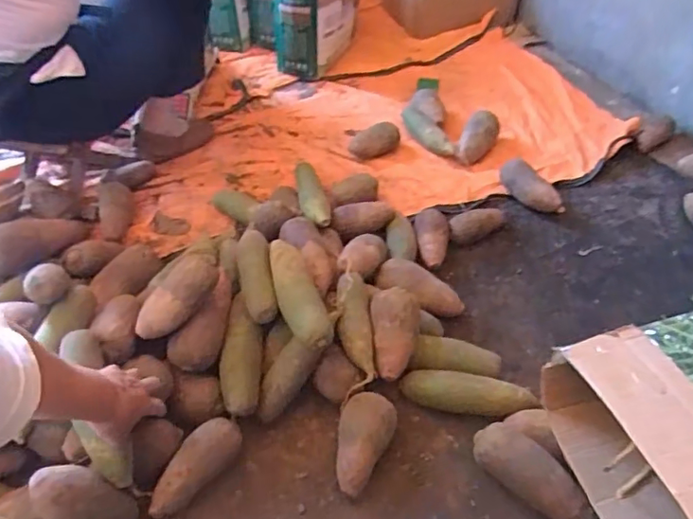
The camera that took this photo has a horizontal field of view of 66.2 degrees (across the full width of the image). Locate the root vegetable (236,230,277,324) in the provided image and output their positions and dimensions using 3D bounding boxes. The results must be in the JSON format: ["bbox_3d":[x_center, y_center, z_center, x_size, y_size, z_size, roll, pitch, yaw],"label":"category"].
[{"bbox_3d":[-0.151,0.021,0.876,0.053,0.040,0.194,-9,45,-8],"label":"root vegetable"}]

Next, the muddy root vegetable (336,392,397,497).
[{"bbox_3d":[0.026,0.262,0.753,0.078,0.077,0.126,7,45,7],"label":"muddy root vegetable"}]

